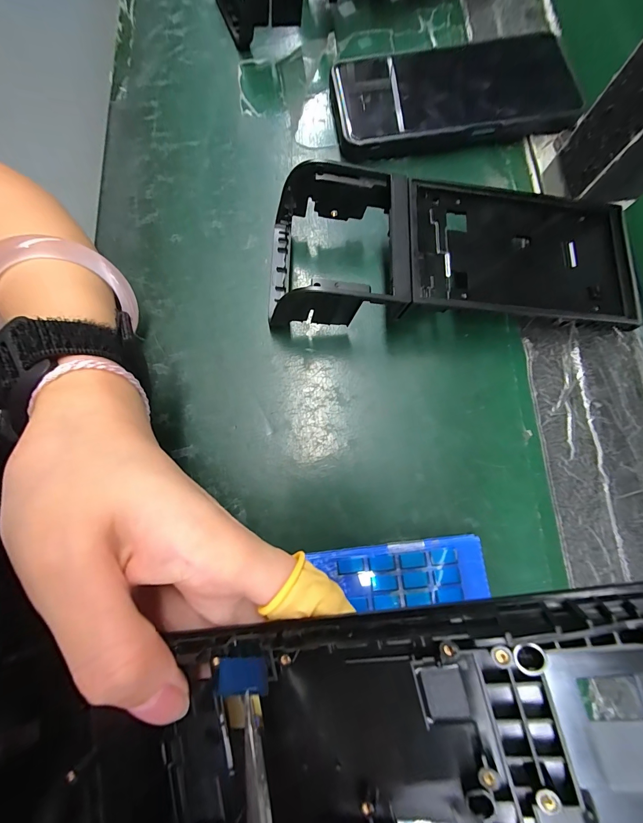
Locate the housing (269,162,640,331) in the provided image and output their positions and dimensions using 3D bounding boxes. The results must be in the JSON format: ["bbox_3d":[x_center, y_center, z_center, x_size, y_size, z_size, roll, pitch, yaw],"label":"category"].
[{"bbox_3d":[0.076,-0.088,0.184,0.212,0.047,0.081,1,77,1],"label":"housing"}]

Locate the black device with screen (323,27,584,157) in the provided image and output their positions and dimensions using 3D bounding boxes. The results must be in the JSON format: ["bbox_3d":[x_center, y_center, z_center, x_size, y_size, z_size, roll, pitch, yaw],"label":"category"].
[{"bbox_3d":[0.091,-0.225,0.230,0.167,0.017,0.089,-11,77,-2],"label":"black device with screen"}]

